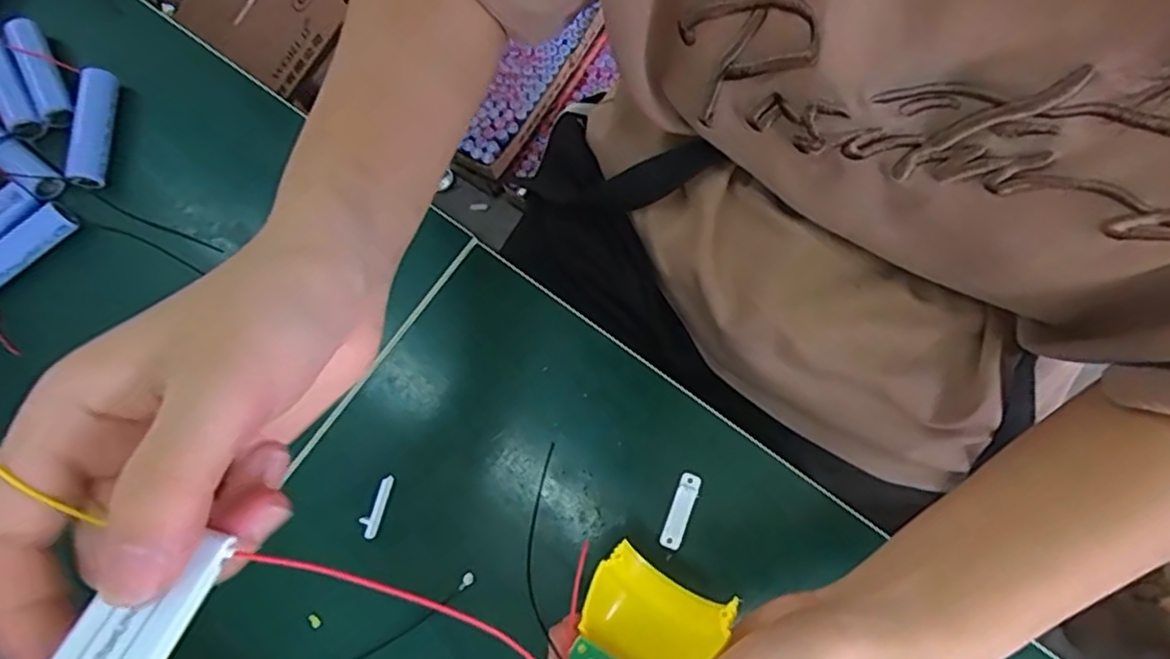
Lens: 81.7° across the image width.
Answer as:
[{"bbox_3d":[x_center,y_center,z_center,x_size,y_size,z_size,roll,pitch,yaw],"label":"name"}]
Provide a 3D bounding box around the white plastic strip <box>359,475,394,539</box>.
[{"bbox_3d":[-0.104,0.088,0.337,0.009,0.006,0.031,14,78,4],"label":"white plastic strip"}]

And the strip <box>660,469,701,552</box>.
[{"bbox_3d":[0.048,0.090,0.337,0.009,0.005,0.038,20,78,6],"label":"strip"}]

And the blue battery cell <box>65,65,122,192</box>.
[{"bbox_3d":[-0.273,-0.113,0.375,0.018,0.018,0.064,3,77,2],"label":"blue battery cell"}]

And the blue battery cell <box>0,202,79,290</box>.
[{"bbox_3d":[-0.307,-0.042,0.367,0.018,0.019,0.065,44,81,10],"label":"blue battery cell"}]

